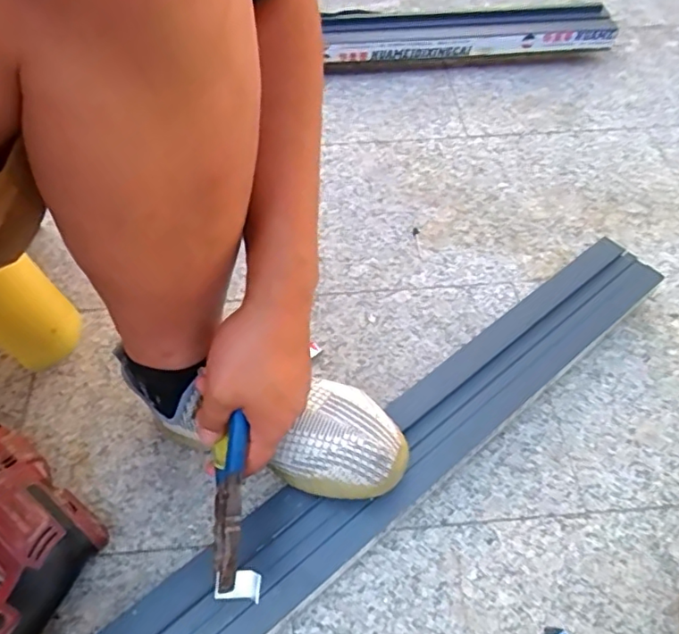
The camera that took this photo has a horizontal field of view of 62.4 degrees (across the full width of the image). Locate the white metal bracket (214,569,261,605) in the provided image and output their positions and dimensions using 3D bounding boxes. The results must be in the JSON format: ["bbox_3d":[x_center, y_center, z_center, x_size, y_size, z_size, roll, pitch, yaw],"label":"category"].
[{"bbox_3d":[-0.079,0.207,0.432,0.034,0.014,0.021,4,57,2],"label":"white metal bracket"}]

